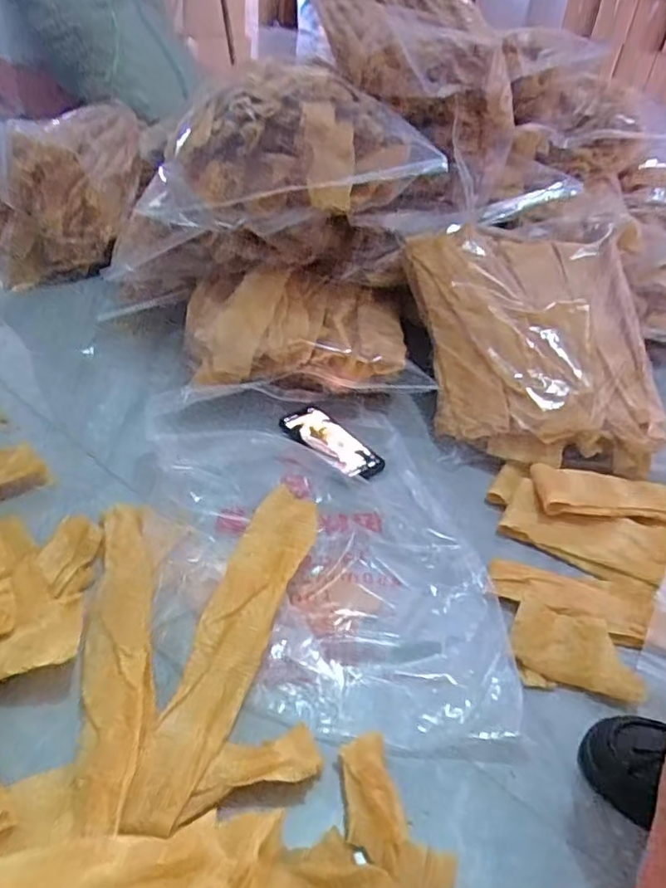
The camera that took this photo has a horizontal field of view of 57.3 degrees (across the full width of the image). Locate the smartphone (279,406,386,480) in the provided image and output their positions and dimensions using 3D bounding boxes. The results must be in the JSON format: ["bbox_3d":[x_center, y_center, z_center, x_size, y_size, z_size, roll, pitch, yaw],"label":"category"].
[{"bbox_3d":[0.001,-0.002,0.900,0.165,0.014,0.077,35,45,24],"label":"smartphone"}]

